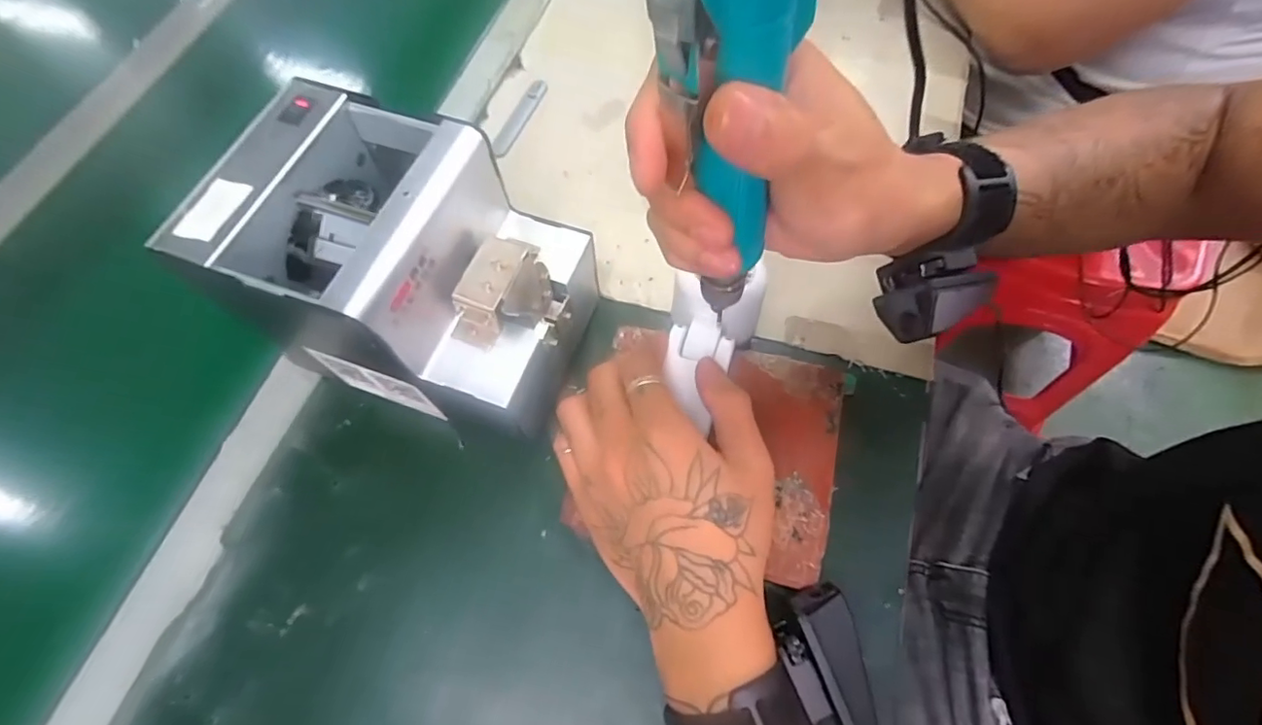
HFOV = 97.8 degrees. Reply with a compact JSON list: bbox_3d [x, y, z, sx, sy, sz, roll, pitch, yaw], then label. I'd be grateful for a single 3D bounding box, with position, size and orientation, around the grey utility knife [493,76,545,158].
[{"bbox_3d":[-0.098,-0.220,0.492,0.017,0.004,0.096,17,67,11],"label":"grey utility knife"}]

